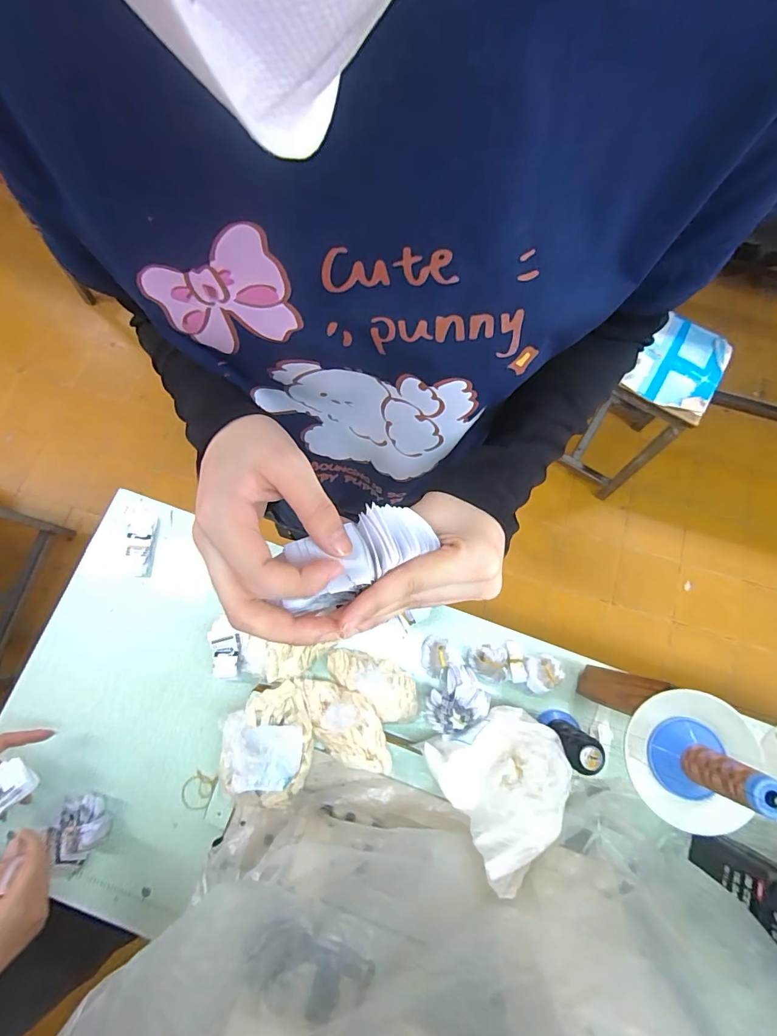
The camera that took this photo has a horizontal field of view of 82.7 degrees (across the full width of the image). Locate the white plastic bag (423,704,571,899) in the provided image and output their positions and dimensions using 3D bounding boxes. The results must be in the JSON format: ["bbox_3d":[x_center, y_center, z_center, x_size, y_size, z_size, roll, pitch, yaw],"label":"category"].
[{"bbox_3d":[0.148,0.323,0.547,0.151,0.106,0.141,-31,79,-8],"label":"white plastic bag"}]

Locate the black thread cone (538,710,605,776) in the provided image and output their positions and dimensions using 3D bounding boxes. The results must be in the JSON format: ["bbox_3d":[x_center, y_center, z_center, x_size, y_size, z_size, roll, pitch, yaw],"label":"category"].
[{"bbox_3d":[0.240,0.293,0.585,0.051,0.107,0.056,0,76,-1],"label":"black thread cone"}]

